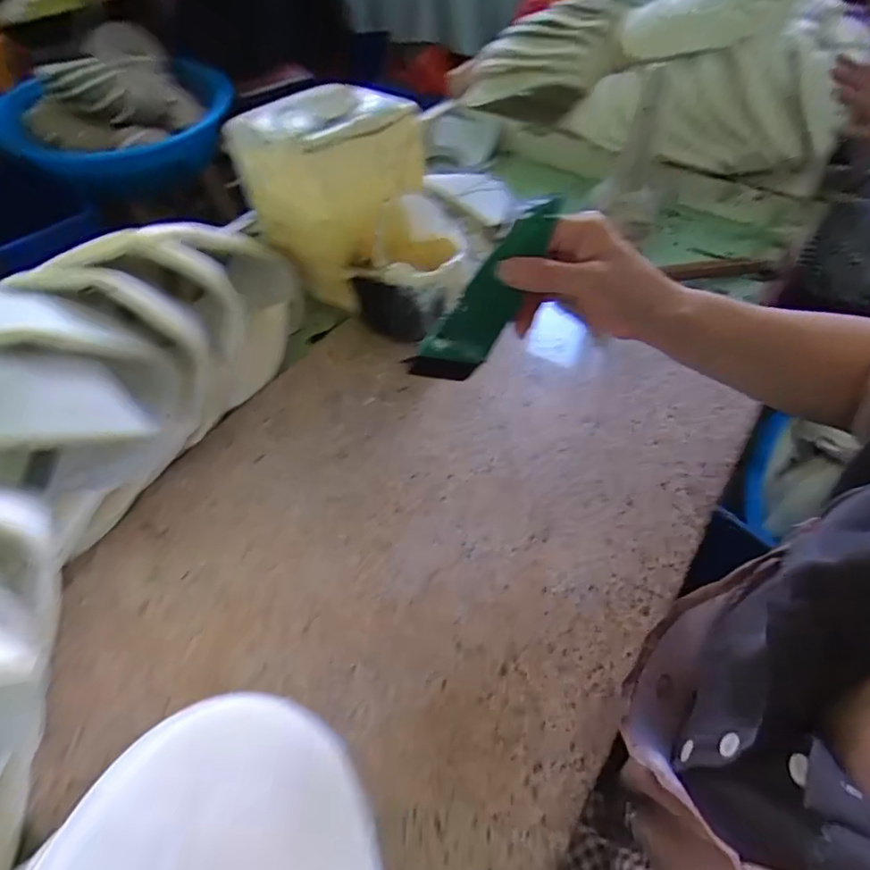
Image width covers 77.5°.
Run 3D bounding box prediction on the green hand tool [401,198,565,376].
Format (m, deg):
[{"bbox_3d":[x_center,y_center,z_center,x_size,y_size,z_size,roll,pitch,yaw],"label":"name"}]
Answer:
[{"bbox_3d":[0.038,-0.086,0.346,0.038,0.007,0.133,37,101,-14],"label":"green hand tool"}]

